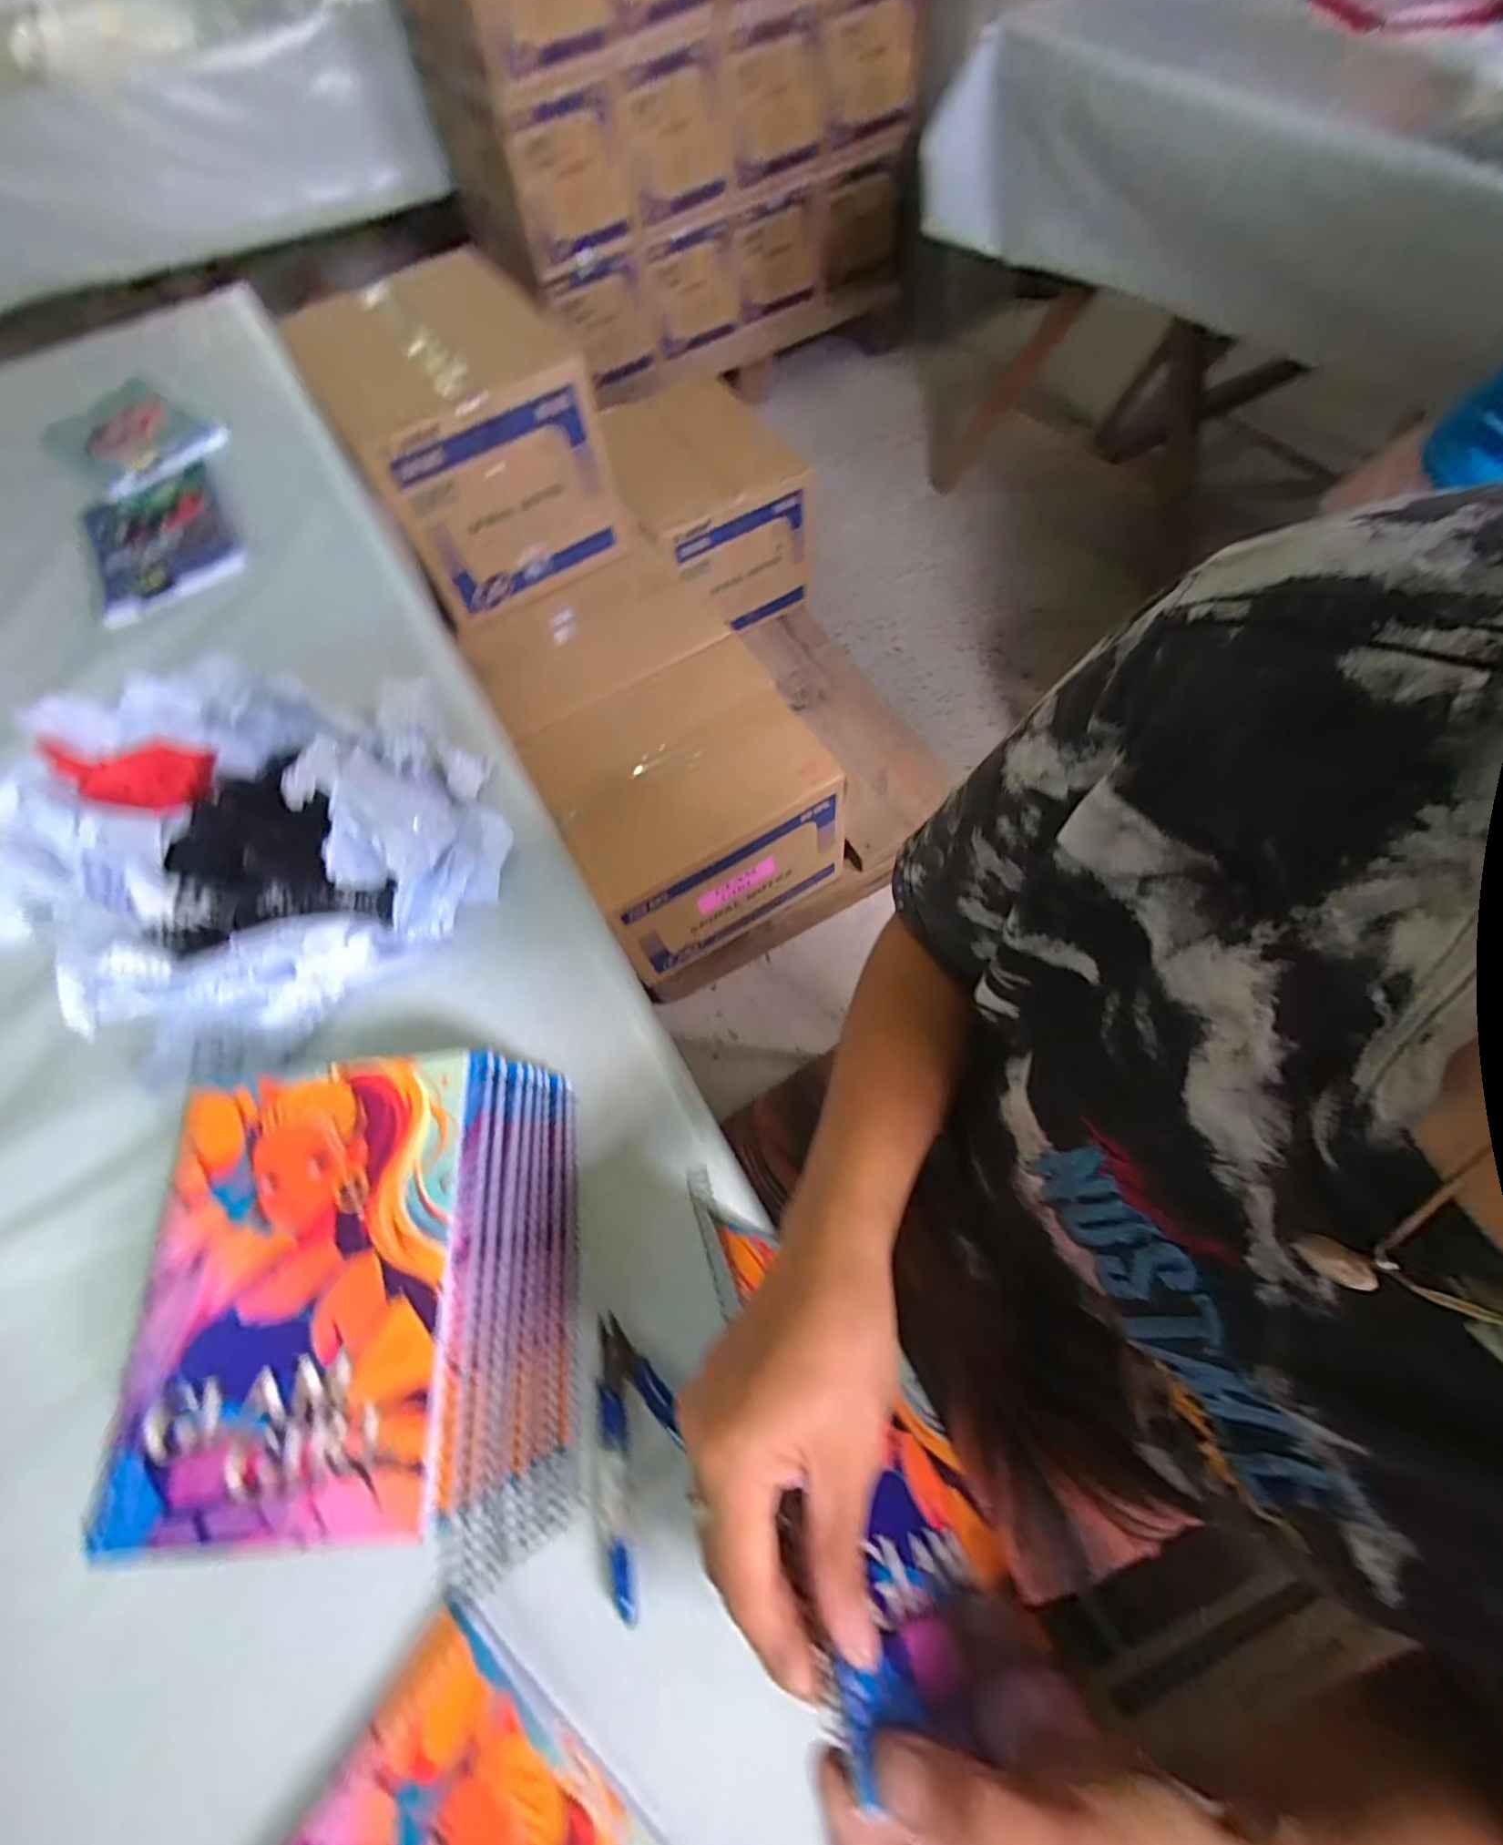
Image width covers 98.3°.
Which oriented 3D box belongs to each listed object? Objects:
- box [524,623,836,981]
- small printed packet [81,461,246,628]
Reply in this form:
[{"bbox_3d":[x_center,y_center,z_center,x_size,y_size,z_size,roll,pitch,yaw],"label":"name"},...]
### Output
[{"bbox_3d":[-0.099,-0.181,1.051,0.388,0.294,0.328,-32,67,-10],"label":"box"},{"bbox_3d":[-0.645,-0.420,0.710,0.141,0.023,0.219,-32,64,-10],"label":"small printed packet"}]

